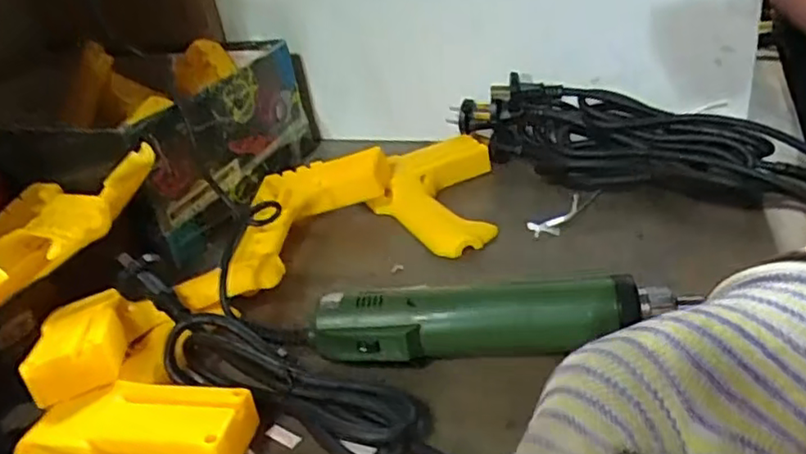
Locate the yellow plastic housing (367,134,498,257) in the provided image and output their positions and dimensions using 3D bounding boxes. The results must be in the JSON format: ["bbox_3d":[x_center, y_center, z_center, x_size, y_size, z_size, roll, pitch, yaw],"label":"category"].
[{"bbox_3d":[0.026,-0.032,0.550,0.098,0.028,0.160,-5,29,7],"label":"yellow plastic housing"}]

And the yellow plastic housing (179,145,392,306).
[{"bbox_3d":[-0.082,0.001,0.497,0.123,0.042,0.188,-3,29,9],"label":"yellow plastic housing"}]

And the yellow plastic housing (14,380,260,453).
[{"bbox_3d":[-0.135,0.105,0.335,0.115,0.028,0.044,-3,29,9],"label":"yellow plastic housing"}]

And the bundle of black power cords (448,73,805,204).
[{"bbox_3d":[0.193,-0.070,0.536,0.316,0.083,0.079,5,32,22],"label":"bundle of black power cords"}]

